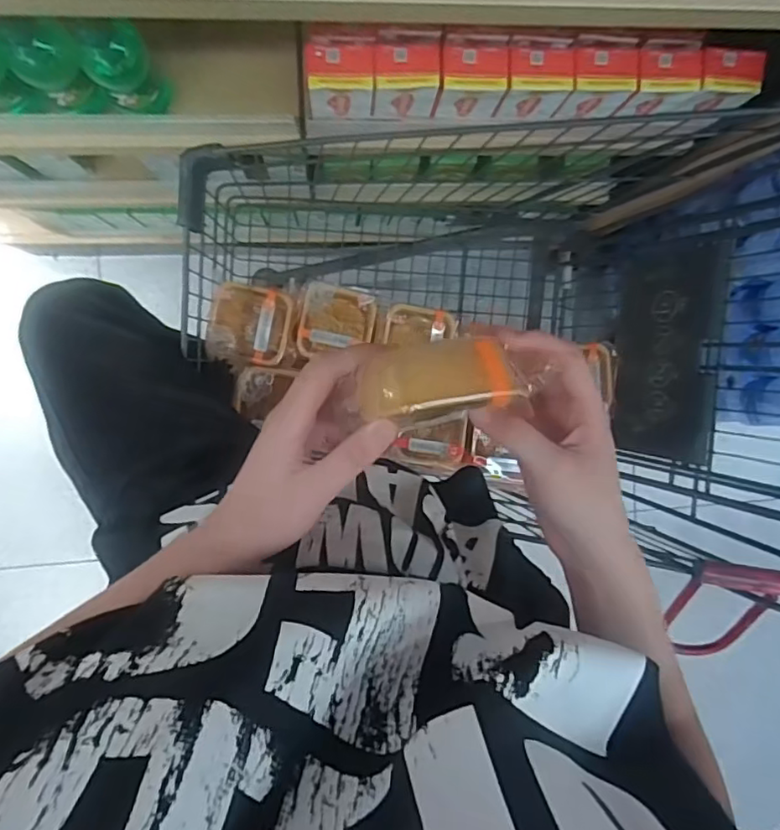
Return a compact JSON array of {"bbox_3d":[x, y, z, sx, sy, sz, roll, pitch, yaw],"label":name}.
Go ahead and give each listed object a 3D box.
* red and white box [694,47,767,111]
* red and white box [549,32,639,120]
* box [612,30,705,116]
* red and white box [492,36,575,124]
[{"bbox_3d":[0.346,-0.348,0.604,0.066,0.046,0.043,4,94,-6],"label":"red and white box"},{"bbox_3d":[0.214,-0.350,0.604,0.065,0.058,0.059,1,95,-5],"label":"red and white box"},{"bbox_3d":[0.281,-0.348,0.602,0.067,0.058,0.052,-6,95,-5],"label":"box"},{"bbox_3d":[0.146,-0.346,0.602,0.068,0.066,0.062,-6,95,-5],"label":"red and white box"}]

